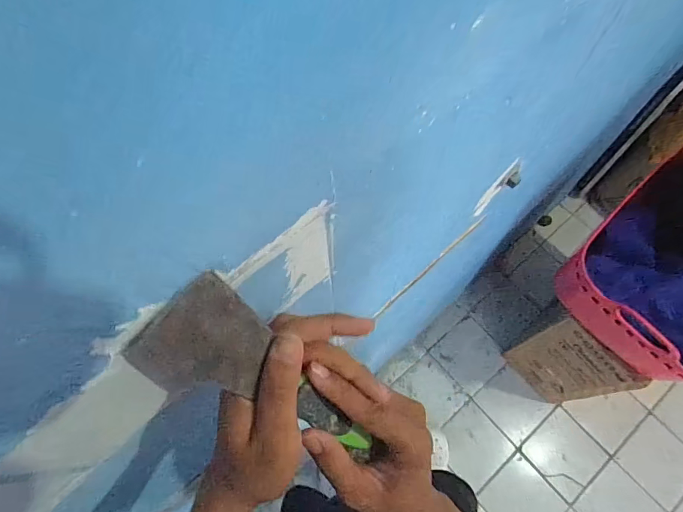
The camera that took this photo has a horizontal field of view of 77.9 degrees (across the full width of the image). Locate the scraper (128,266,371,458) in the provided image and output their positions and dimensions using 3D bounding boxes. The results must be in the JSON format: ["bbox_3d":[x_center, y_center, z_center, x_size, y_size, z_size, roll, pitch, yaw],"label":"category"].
[{"bbox_3d":[-0.035,0.076,0.241,0.025,0.168,0.053,4,57,52],"label":"scraper"}]

